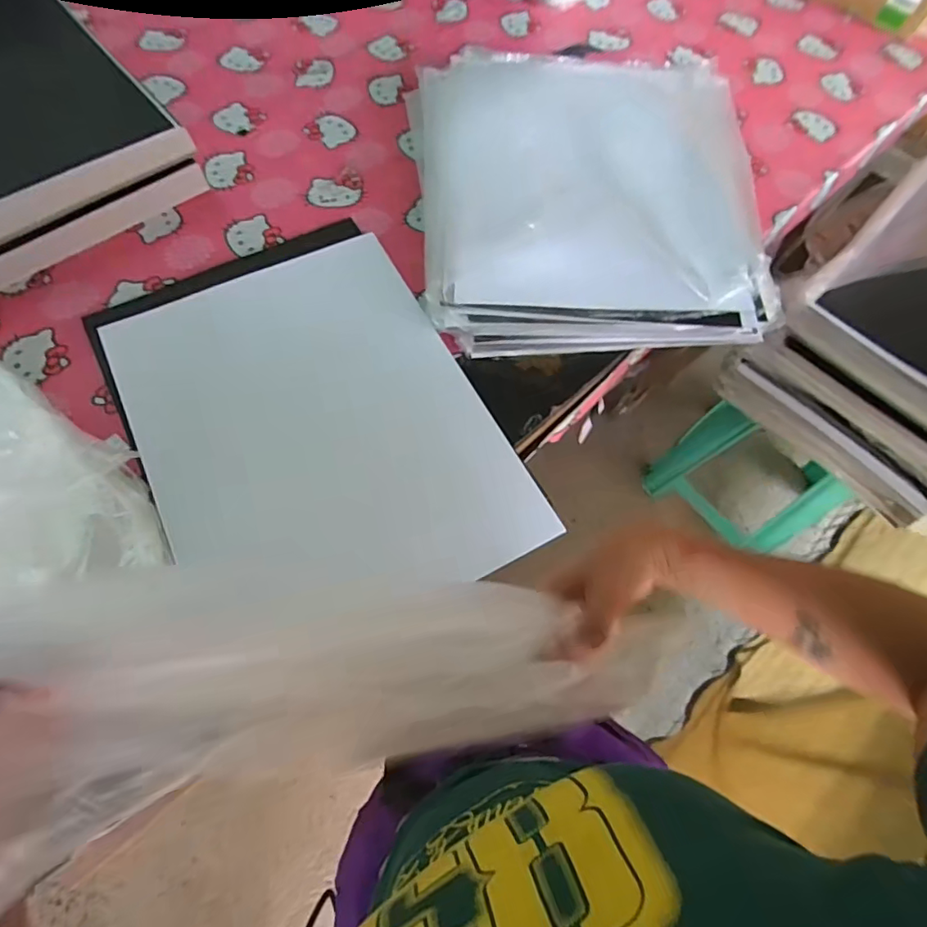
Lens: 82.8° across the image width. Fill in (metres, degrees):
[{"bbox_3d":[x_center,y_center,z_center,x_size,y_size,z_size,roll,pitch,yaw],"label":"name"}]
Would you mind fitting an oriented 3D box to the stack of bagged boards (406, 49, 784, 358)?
[{"bbox_3d":[0.173,-0.414,0.774,0.463,0.090,0.544,-3,66,-4],"label":"stack of bagged boards"}]

